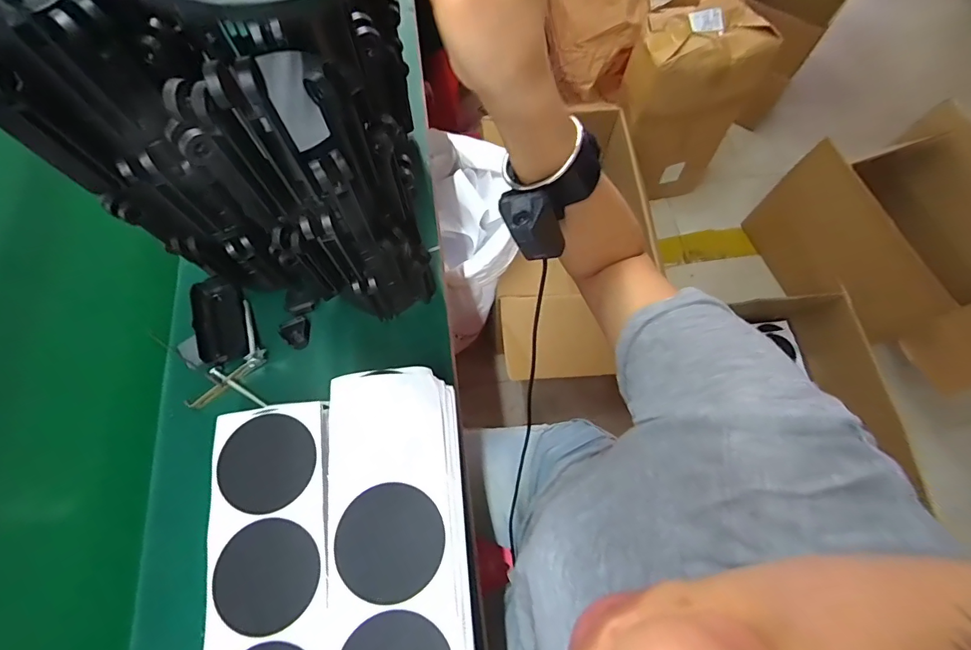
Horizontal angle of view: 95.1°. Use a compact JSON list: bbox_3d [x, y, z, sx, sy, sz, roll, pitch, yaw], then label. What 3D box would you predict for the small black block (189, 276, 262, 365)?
[{"bbox_3d":[-0.327,-0.007,0.554,0.061,0.023,0.121,-23,69,-10],"label":"small black block"}]

